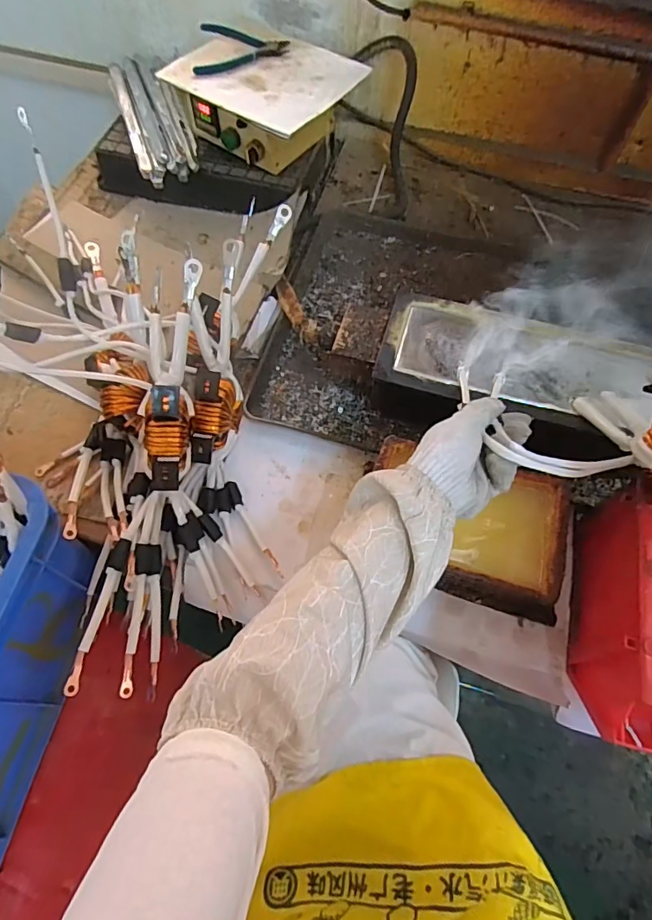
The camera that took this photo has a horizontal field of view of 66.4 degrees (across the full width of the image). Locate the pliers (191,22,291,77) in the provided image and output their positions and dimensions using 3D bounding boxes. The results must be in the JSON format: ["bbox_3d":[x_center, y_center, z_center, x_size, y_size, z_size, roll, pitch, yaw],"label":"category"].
[{"bbox_3d":[-0.126,-0.624,0.751,0.134,0.012,0.137,1,63,-1],"label":"pliers"}]

